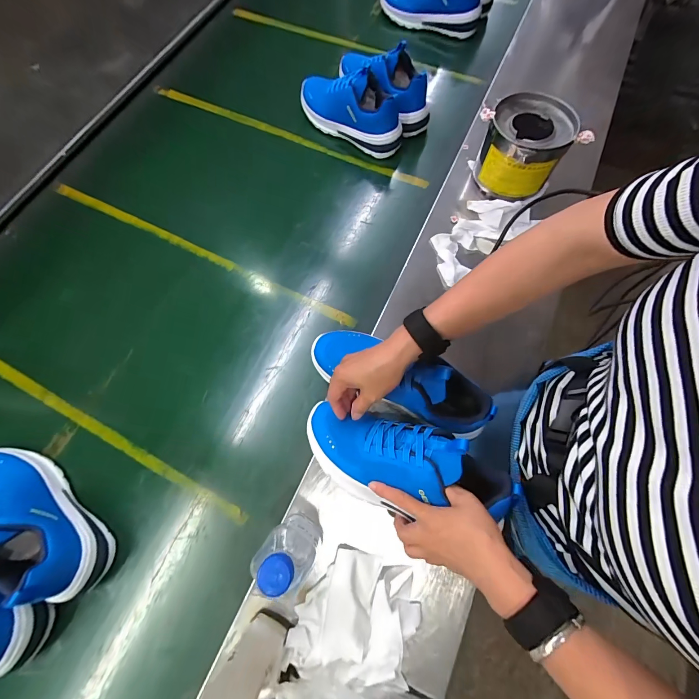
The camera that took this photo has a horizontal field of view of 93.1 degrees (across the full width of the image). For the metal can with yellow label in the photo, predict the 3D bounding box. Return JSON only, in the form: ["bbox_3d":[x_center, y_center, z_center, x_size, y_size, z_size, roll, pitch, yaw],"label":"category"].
[{"bbox_3d":[0.308,-0.358,0.610,0.130,0.134,0.128,0,72,0],"label":"metal can with yellow label"}]

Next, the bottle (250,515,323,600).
[{"bbox_3d":[-0.068,0.234,0.376,0.061,0.166,0.065,35,75,11],"label":"bottle"}]

